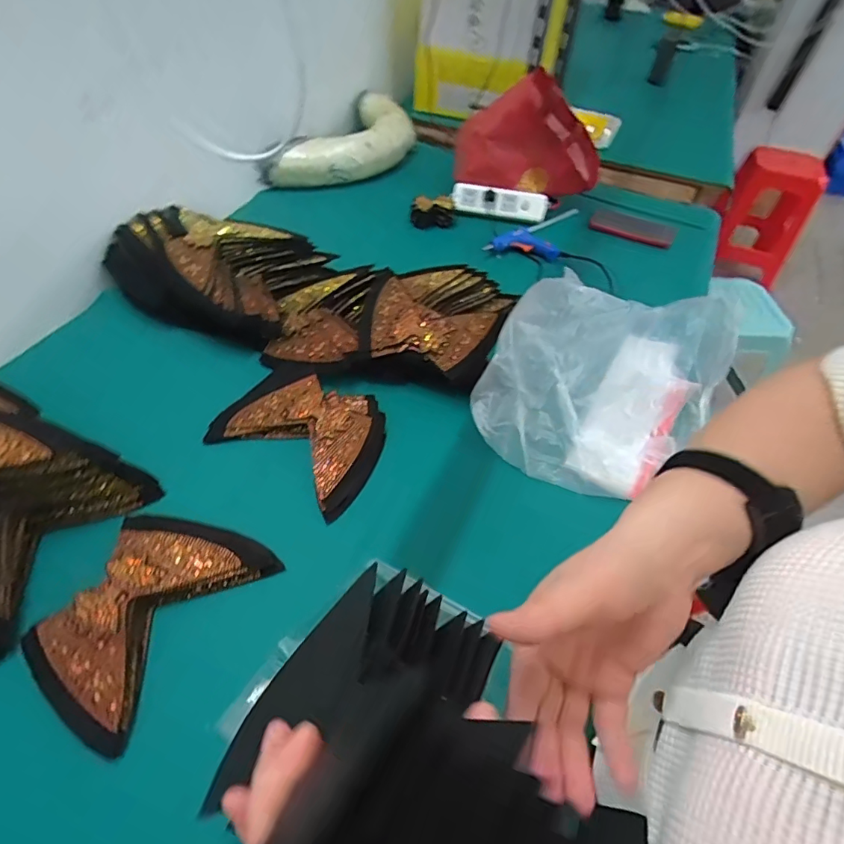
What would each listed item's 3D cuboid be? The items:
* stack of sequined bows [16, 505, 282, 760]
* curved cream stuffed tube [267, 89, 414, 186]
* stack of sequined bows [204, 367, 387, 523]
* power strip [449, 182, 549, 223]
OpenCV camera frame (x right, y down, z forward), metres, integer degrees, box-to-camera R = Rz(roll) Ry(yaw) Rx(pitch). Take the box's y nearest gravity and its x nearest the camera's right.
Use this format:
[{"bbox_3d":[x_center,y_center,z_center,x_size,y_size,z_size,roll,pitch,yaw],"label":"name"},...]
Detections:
[{"bbox_3d":[-0.281,0.187,0.510,0.154,0.032,0.215,24,53,15],"label":"stack of sequined bows"},{"bbox_3d":[-0.151,-0.639,1.151,0.196,0.088,0.410,21,52,13],"label":"curved cream stuffed tube"},{"bbox_3d":[-0.156,0.003,0.670,0.228,0.028,0.167,28,55,18],"label":"stack of sequined bows"},{"bbox_3d":[0.162,-0.457,1.032,0.198,0.040,0.047,11,51,5],"label":"power strip"}]

